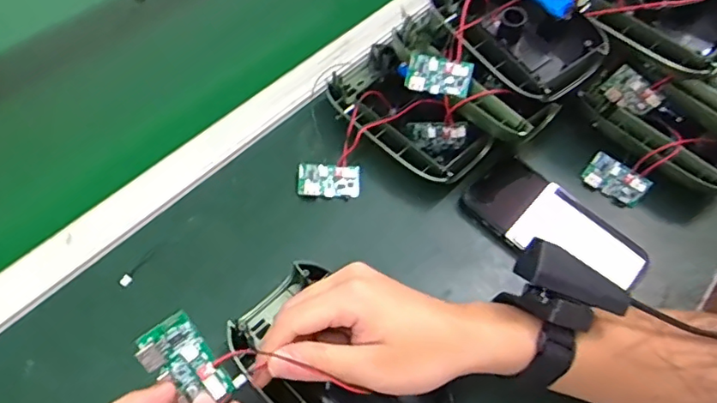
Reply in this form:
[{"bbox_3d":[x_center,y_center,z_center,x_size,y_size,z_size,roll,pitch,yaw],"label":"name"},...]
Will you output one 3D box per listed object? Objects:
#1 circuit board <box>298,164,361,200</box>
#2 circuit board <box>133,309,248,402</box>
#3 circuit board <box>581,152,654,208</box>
[{"bbox_3d":[-0.027,-0.018,0.515,0.057,0.005,0.030,3,78,-4],"label":"circuit board"},{"bbox_3d":[-0.094,0.091,0.311,0.033,0.006,0.057,-42,100,-17],"label":"circuit board"},{"bbox_3d":[0.244,-0.020,0.530,0.055,0.035,0.012,40,25,21],"label":"circuit board"}]

